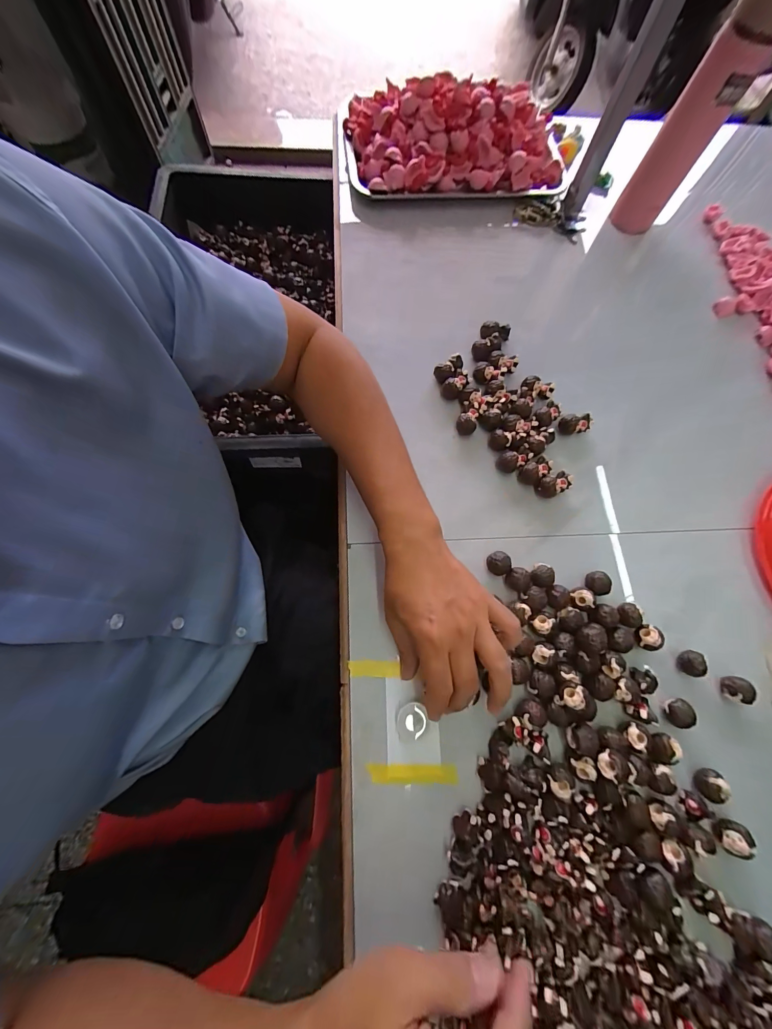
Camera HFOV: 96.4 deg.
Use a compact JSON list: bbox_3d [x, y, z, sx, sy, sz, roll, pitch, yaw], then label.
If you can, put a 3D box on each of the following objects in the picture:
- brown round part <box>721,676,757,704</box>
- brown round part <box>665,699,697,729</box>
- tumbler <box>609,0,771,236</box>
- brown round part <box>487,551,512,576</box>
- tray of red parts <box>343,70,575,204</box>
[{"bbox_3d":[0.351,0.175,0.346,0.019,0.022,0.023,8,72,1],"label":"brown round part"},{"bbox_3d":[0.285,0.195,0.339,0.019,0.023,0.025,9,72,1],"label":"brown round part"},{"bbox_3d":[0.403,-0.516,0.451,0.070,0.253,0.067,33,74,9],"label":"tumbler"},{"bbox_3d":[0.121,0.055,0.376,0.023,0.028,0.025,1,72,-2],"label":"brown round part"},{"bbox_3d":[0.113,-0.611,0.553,0.355,0.079,0.209,-3,72,-3],"label":"tray of red parts"}]

